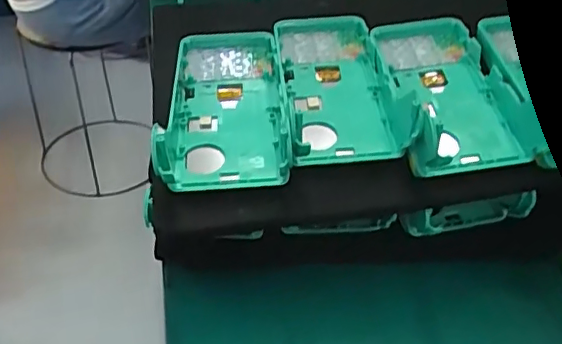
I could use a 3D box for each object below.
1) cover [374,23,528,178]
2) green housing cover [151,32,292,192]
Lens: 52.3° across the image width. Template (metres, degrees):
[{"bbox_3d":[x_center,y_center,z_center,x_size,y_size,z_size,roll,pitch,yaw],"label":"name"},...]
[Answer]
[{"bbox_3d":[0.111,-0.061,0.393,0.083,0.036,0.177,-1,41,-5],"label":"cover"},{"bbox_3d":[-0.039,-0.047,0.396,0.085,0.044,0.175,-1,41,-5],"label":"green housing cover"}]

